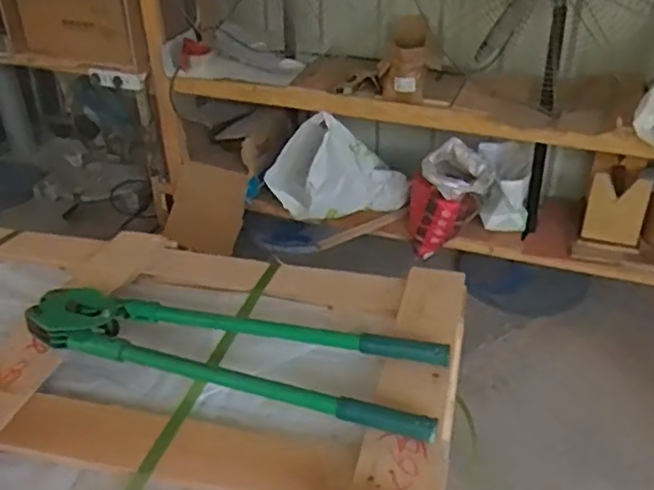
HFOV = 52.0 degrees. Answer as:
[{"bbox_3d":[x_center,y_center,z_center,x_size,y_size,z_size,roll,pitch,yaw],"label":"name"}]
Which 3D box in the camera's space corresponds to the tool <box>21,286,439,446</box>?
[{"bbox_3d":[-0.113,0.126,0.804,0.508,0.048,0.161,8,36,14],"label":"tool"}]

